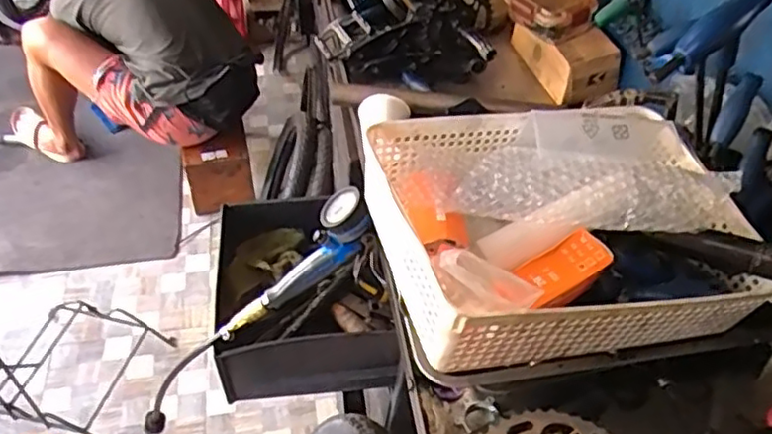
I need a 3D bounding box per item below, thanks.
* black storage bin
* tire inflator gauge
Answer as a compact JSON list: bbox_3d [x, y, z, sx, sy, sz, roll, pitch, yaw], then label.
[{"bbox_3d":[-0.136,0.113,1.021,0.249,0.111,0.317,-6,46,-7],"label":"black storage bin"},{"bbox_3d":[-0.114,0.069,0.842,0.277,0.061,0.062,-44,50,18],"label":"tire inflator gauge"}]

